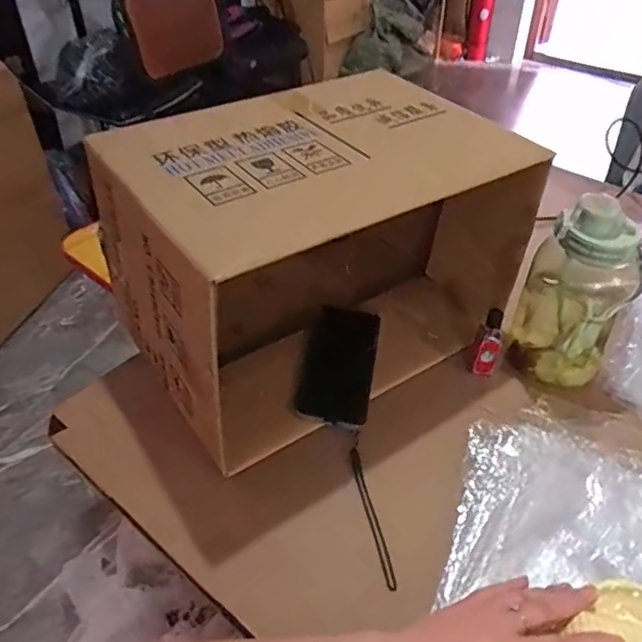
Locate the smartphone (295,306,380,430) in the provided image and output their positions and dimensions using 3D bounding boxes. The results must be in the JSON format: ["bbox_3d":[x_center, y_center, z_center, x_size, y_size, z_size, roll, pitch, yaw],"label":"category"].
[{"bbox_3d":[0.021,0.048,0.673,0.077,0.005,0.158,9,49,4],"label":"smartphone"}]

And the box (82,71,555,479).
[{"bbox_3d":[-0.008,-0.091,0.665,0.410,0.248,0.282,-23,47,-25],"label":"box"}]

